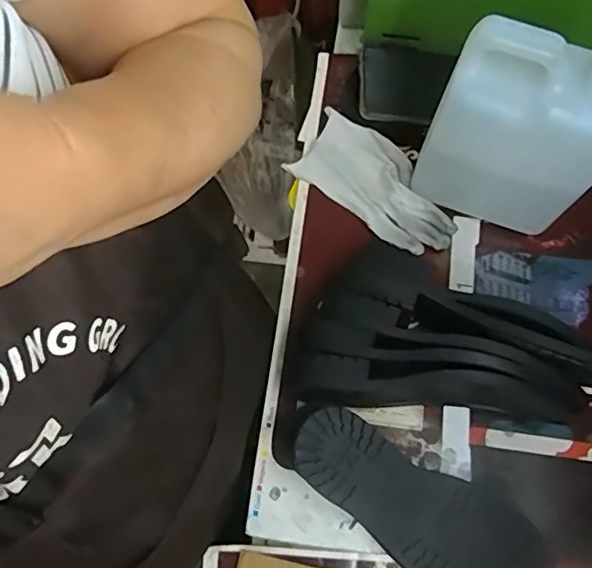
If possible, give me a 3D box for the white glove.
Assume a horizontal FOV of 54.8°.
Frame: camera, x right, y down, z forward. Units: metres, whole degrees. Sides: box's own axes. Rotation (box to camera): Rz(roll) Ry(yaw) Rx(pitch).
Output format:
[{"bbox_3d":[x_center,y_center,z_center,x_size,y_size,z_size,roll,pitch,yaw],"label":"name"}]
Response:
[{"bbox_3d":[0.078,-0.093,0.532,0.161,0.022,0.074,37,77,11],"label":"white glove"}]

